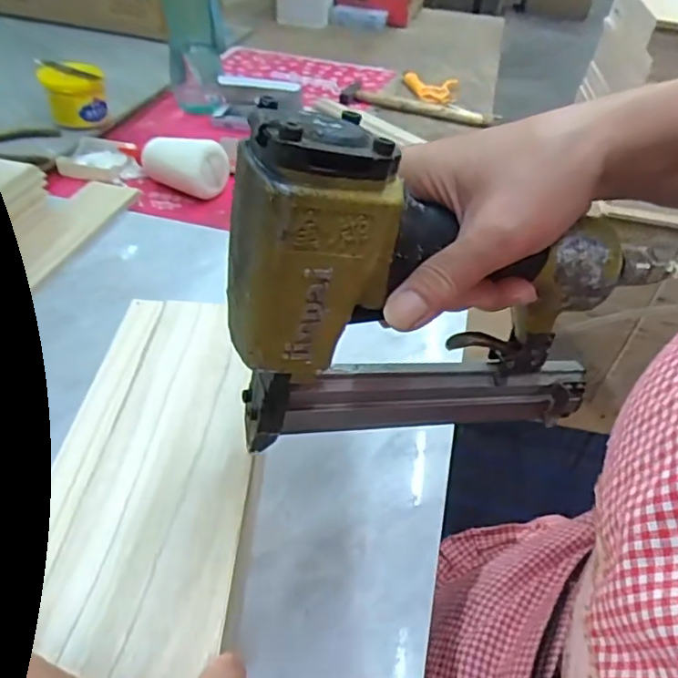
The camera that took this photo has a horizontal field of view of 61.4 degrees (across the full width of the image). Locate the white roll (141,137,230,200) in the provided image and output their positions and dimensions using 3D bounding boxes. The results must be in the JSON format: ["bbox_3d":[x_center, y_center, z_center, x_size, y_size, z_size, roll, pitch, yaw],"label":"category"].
[{"bbox_3d":[-0.181,-0.207,0.677,0.093,0.060,0.054,28,46,23],"label":"white roll"}]

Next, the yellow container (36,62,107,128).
[{"bbox_3d":[-0.344,-0.315,0.747,0.072,0.071,0.061,-12,44,-20],"label":"yellow container"}]

